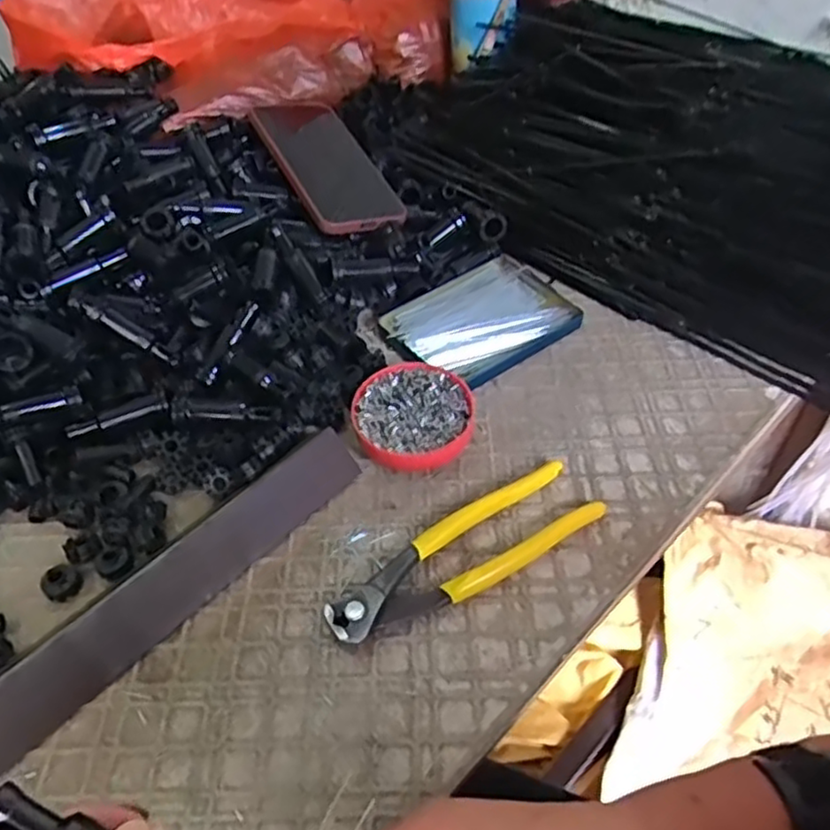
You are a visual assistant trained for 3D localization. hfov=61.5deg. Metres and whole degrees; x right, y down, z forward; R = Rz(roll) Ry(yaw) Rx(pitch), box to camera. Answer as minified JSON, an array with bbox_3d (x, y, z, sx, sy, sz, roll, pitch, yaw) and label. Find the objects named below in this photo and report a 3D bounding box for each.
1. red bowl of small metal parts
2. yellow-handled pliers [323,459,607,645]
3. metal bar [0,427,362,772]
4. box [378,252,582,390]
[{"bbox_3d":[-0.001,0.002,0.450,0.076,0.023,0.078,-1,47,1],"label":"red bowl of small metal parts"},{"bbox_3d":[0.027,0.075,0.389,0.165,0.016,0.051,-26,52,-21],"label":"yellow-handled pliers"},{"bbox_3d":[-0.152,0.107,0.355,0.030,0.026,0.316,33,56,28],"label":"metal bar"},{"bbox_3d":[0.056,-0.075,0.529,0.138,0.012,0.097,-31,53,-24],"label":"box"}]

